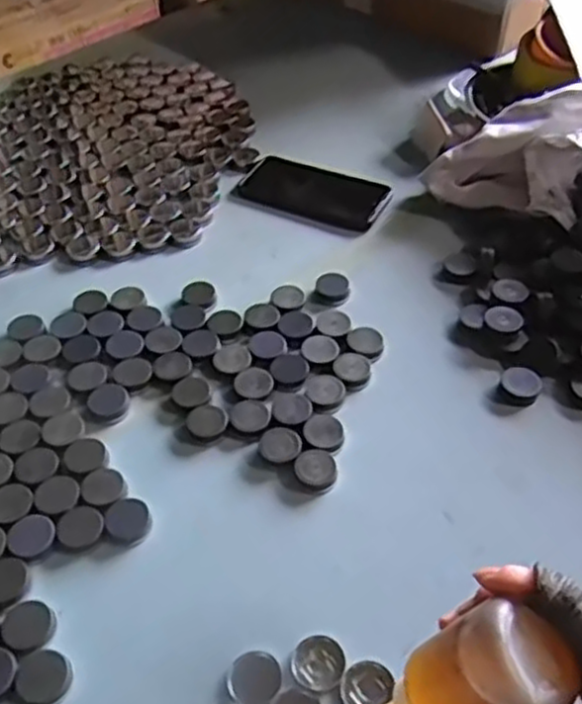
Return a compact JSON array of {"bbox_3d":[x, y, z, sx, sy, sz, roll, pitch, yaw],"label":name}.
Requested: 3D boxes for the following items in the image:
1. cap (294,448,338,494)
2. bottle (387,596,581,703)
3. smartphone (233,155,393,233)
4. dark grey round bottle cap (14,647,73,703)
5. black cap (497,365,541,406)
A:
[{"bbox_3d":[0.020,0.091,0.564,0.032,0.013,0.033,-1,48,1],"label":"cap"},{"bbox_3d":[0.079,0.169,0.366,0.041,0.119,0.041,22,44,-21],"label":"bottle"},{"bbox_3d":[0.026,-0.181,0.824,0.166,0.010,0.091,23,52,21],"label":"smartphone"},{"bbox_3d":[-0.156,0.206,0.462,0.033,0.004,0.036,-1,48,1],"label":"dark grey round bottle cap"},{"bbox_3d":[0.194,0.029,0.618,0.032,0.017,0.034,-1,48,1],"label":"black cap"}]

